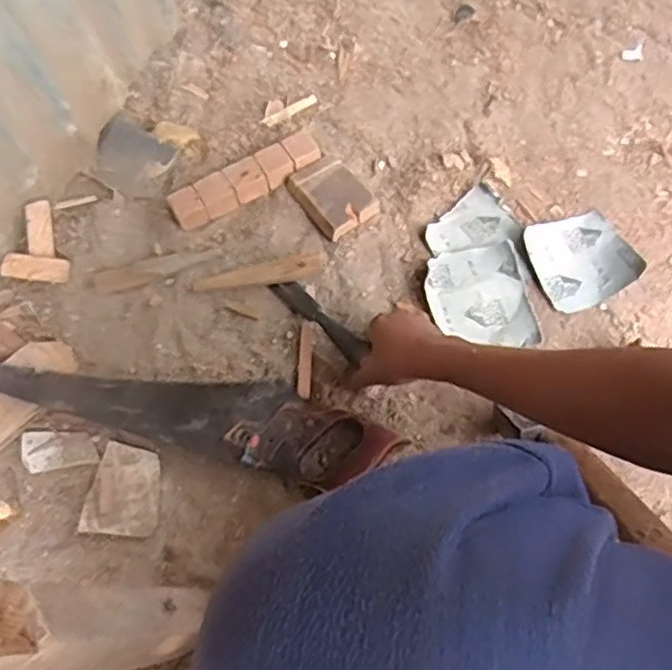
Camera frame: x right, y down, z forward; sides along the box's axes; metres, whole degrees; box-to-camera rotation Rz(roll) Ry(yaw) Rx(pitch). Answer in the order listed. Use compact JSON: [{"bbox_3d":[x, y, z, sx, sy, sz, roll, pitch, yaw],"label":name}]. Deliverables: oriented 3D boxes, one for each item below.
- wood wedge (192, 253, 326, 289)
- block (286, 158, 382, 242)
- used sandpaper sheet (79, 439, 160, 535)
[{"bbox_3d":[-0.085,-0.070,0.742,0.150,0.008,0.027,-12,66,-7],"label":"wood wedge"},{"bbox_3d":[-0.005,-0.166,0.782,0.073,0.031,0.097,-37,71,-17],"label":"block"},{"bbox_3d":[-0.204,0.148,0.635,0.065,0.011,0.085,7,65,2],"label":"used sandpaper sheet"}]

